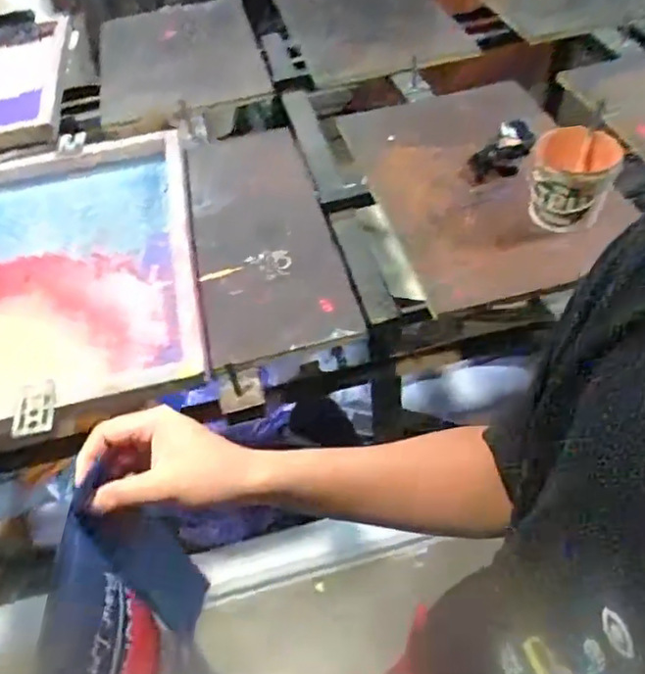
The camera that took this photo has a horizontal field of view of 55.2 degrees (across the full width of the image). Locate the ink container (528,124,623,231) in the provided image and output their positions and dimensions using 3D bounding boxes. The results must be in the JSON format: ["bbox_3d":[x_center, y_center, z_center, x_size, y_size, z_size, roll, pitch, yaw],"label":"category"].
[{"bbox_3d":[0.409,-0.260,1.016,0.125,0.112,0.127,7,50,11],"label":"ink container"}]

